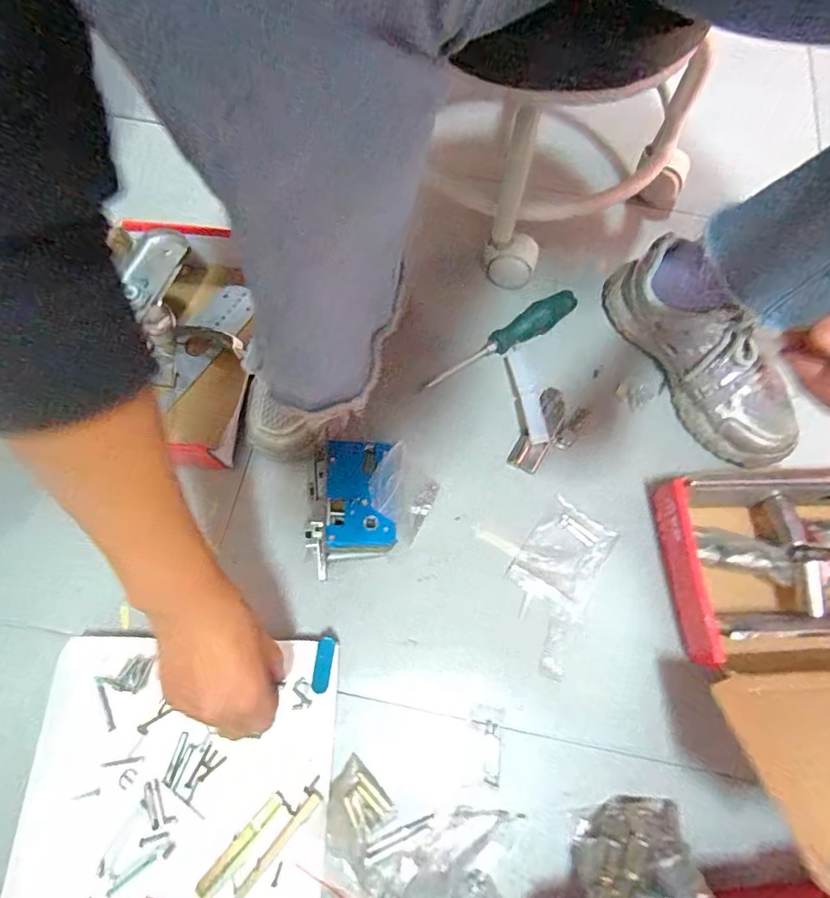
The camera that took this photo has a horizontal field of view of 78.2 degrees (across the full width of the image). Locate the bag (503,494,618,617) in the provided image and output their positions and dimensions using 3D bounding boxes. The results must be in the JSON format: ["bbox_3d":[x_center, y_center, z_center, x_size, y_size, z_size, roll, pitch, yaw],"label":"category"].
[{"bbox_3d":[0.137,0.098,0.471,0.069,0.004,0.091,33,72,10],"label":"bag"}]

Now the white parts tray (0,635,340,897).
[{"bbox_3d":[-0.182,0.269,0.395,0.224,0.018,0.223,2,69,-1],"label":"white parts tray"}]

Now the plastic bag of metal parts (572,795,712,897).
[{"bbox_3d":[0.164,0.308,0.361,0.089,0.106,0.020,-9,111,-5],"label":"plastic bag of metal parts"}]

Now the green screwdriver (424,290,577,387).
[{"bbox_3d":[0.092,-0.117,0.538,0.184,0.023,0.029,-29,73,-12],"label":"green screwdriver"}]

